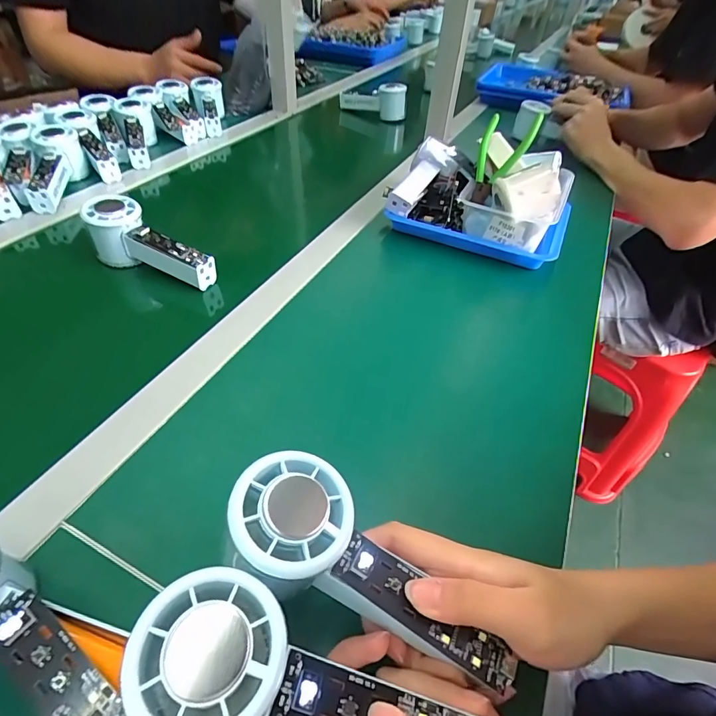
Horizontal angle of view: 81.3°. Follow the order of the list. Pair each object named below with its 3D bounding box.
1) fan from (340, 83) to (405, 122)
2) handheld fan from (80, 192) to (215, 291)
[{"bbox_3d":[0.030,-0.556,0.883,0.149,0.070,0.059,33,51,24],"label":"fan"},{"bbox_3d":[-0.219,-0.121,0.442,0.139,0.063,0.044,22,48,16],"label":"handheld fan"}]

